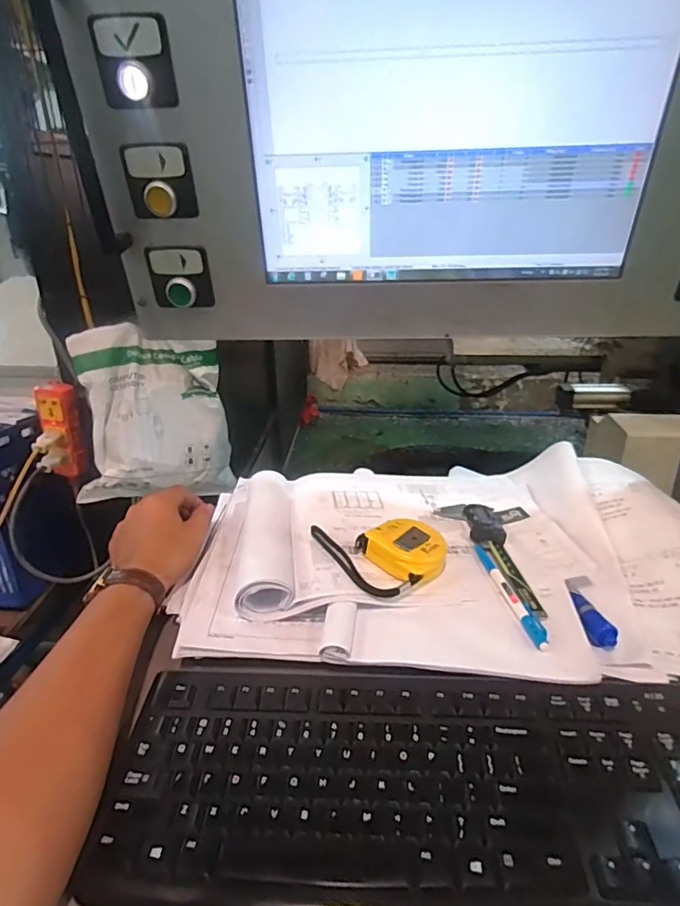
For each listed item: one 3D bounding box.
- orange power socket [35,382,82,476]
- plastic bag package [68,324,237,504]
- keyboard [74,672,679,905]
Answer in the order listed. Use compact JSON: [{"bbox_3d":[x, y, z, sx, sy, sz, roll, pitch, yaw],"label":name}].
[{"bbox_3d":[-0.457,-0.037,0.861,0.060,0.157,0.034,-6,27,-9],"label":"orange power socket"},{"bbox_3d":[-0.268,-0.058,0.767,0.206,0.239,0.047,-3,0,-22],"label":"plastic bag package"},{"bbox_3d":[0.083,0.221,0.334,0.458,0.028,0.155,-1,26,4],"label":"keyboard"}]

